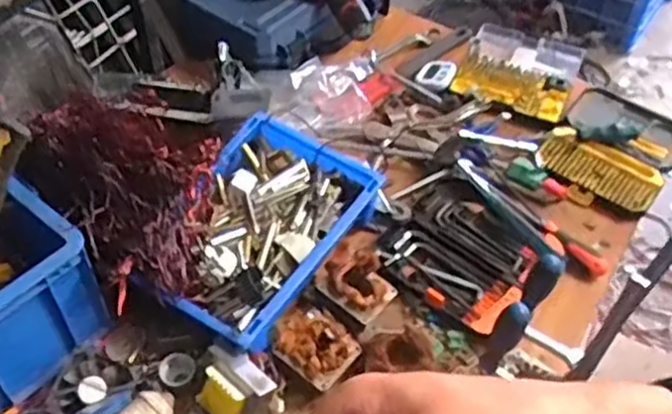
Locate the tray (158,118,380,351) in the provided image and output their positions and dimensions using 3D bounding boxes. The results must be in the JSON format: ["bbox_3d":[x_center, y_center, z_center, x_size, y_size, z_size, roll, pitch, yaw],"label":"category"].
[{"bbox_3d":[-0.103,0.023,0.946,0.212,0.075,0.325,27,53,21],"label":"tray"}]

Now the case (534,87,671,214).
[{"bbox_3d":[0.444,-0.096,1.151,0.187,0.045,0.252,30,54,24],"label":"case"}]

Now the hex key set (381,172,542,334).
[{"bbox_3d":[0.177,0.059,0.992,0.198,0.025,0.190,35,56,27],"label":"hex key set"}]

